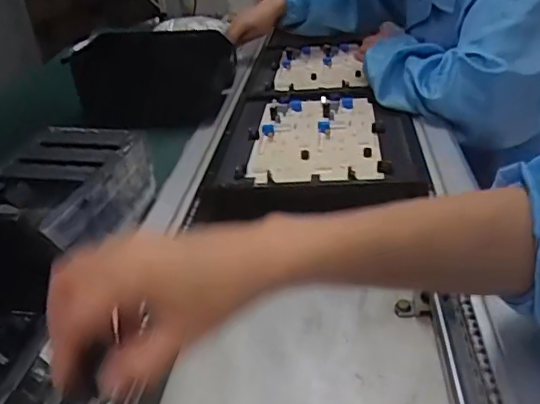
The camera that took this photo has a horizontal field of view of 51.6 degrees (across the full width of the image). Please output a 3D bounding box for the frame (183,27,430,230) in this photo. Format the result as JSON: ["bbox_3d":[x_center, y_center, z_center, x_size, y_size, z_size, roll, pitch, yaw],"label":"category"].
[{"bbox_3d":[0.085,-0.179,0.980,0.281,0.046,0.747,-1,30,8],"label":"frame"}]

